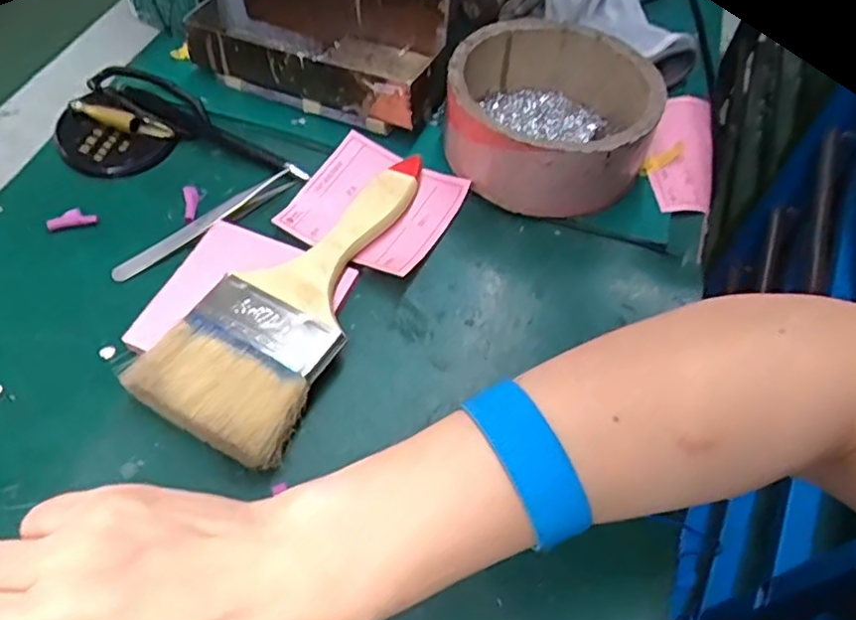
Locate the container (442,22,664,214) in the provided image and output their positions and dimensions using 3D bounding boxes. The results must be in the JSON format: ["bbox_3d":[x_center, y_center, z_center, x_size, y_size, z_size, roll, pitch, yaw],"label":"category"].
[{"bbox_3d":[0.071,-0.118,0.387,0.116,0.057,0.121,2,55,-2],"label":"container"}]

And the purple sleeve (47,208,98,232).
[{"bbox_3d":[-0.197,-0.051,0.352,0.025,0.006,0.009,-14,57,-12],"label":"purple sleeve"}]

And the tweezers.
[{"bbox_3d":[-0.122,-0.049,0.354,0.110,0.006,0.018,-38,65,-25],"label":"tweezers"}]

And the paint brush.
[{"bbox_3d":[-0.067,-0.015,0.325,0.073,0.026,0.188,19,56,10],"label":"paint brush"}]

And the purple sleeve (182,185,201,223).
[{"bbox_3d":[-0.136,-0.062,0.364,0.009,0.004,0.029,-11,57,-11],"label":"purple sleeve"}]

